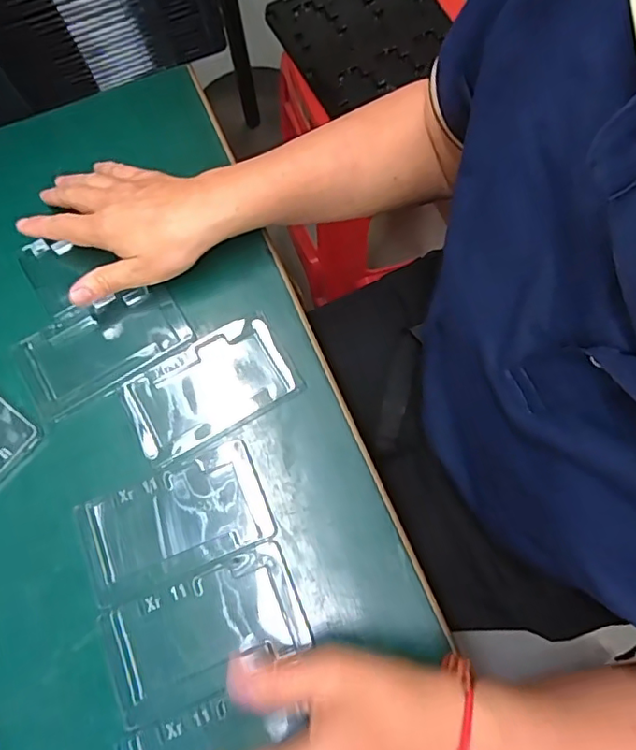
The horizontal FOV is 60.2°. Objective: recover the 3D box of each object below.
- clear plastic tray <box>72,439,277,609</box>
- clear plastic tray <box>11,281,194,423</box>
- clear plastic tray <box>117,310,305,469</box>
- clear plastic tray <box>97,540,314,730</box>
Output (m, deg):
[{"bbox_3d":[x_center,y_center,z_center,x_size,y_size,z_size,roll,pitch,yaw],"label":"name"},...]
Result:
[{"bbox_3d":[-0.101,0.103,0.384,0.128,0.006,0.071,-22,73,-5],"label":"clear plastic tray"},{"bbox_3d":[-0.168,-0.024,0.429,0.126,0.007,0.072,-29,74,-7],"label":"clear plastic tray"},{"bbox_3d":[-0.082,0.009,0.414,0.124,0.008,0.076,-30,74,-8],"label":"clear plastic tray"},{"bbox_3d":[-0.075,0.168,0.362,0.128,0.009,0.072,-23,73,-6],"label":"clear plastic tray"}]

